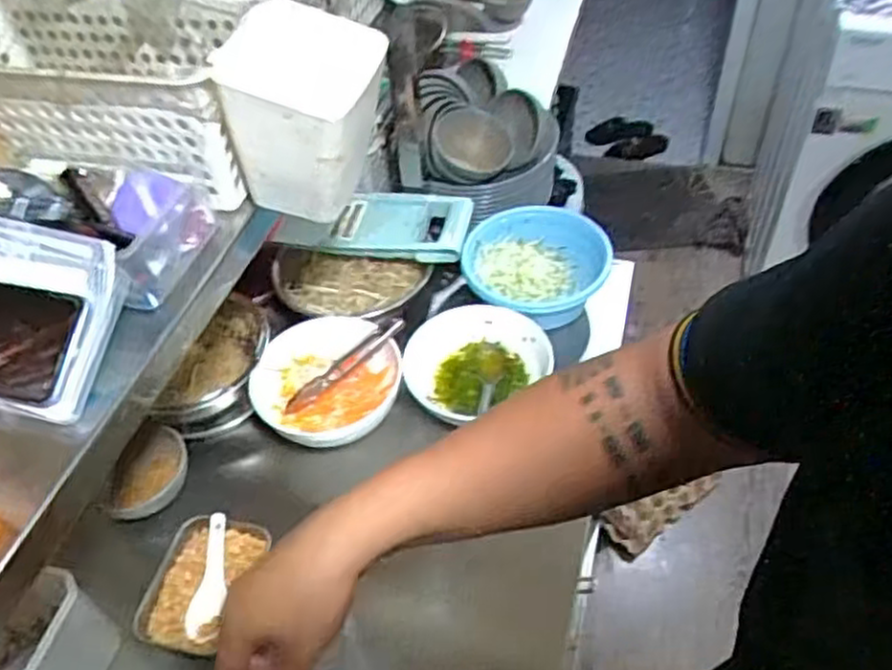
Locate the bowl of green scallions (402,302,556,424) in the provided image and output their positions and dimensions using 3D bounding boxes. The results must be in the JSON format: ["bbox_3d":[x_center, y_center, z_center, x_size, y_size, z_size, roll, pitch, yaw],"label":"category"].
[{"bbox_3d":[0.033,0.036,0.921,0.170,0.061,0.140,-30,53,-20],"label":"bowl of green scallions"}]

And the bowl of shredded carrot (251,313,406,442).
[{"bbox_3d":[-0.142,0.056,0.897,0.176,0.069,0.161,-3,48,3],"label":"bowl of shredded carrot"}]

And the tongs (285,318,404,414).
[{"bbox_3d":[-0.120,0.038,0.898,0.170,0.031,0.018,-38,53,-2],"label":"tongs"}]

